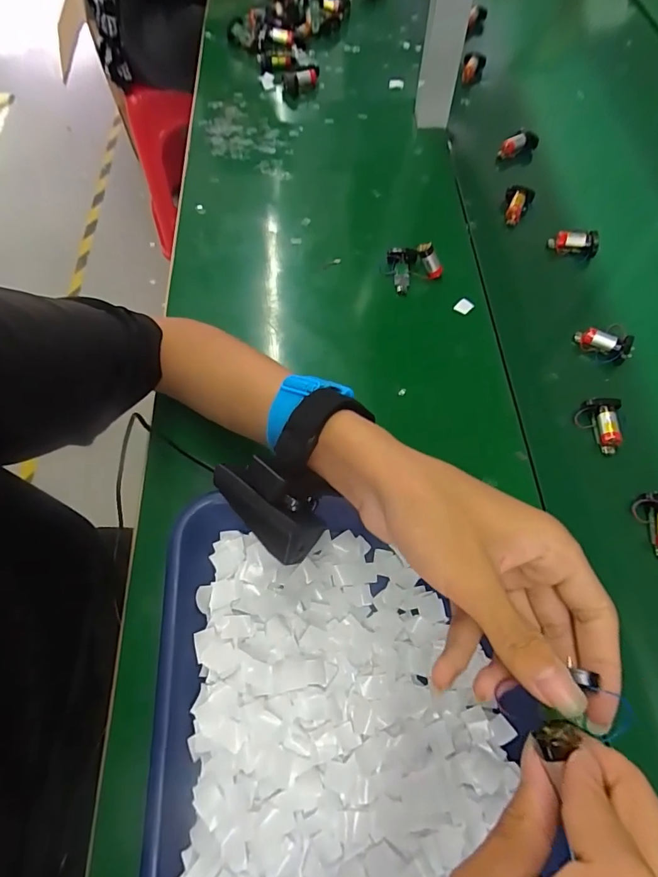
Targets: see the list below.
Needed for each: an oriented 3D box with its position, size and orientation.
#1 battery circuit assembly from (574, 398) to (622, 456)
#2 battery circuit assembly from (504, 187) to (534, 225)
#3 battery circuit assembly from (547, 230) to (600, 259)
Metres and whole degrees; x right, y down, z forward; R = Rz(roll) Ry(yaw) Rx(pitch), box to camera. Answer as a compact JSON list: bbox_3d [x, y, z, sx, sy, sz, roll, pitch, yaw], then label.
[{"bbox_3d":[0.251,-0.011,0.419,0.034,0.026,0.051,9,65,4],"label":"battery circuit assembly"},{"bbox_3d":[0.226,-0.283,0.549,0.032,0.029,0.043,25,67,11],"label":"battery circuit assembly"},{"bbox_3d":[0.283,-0.225,0.519,0.051,0.023,0.020,12,66,6],"label":"battery circuit assembly"}]

